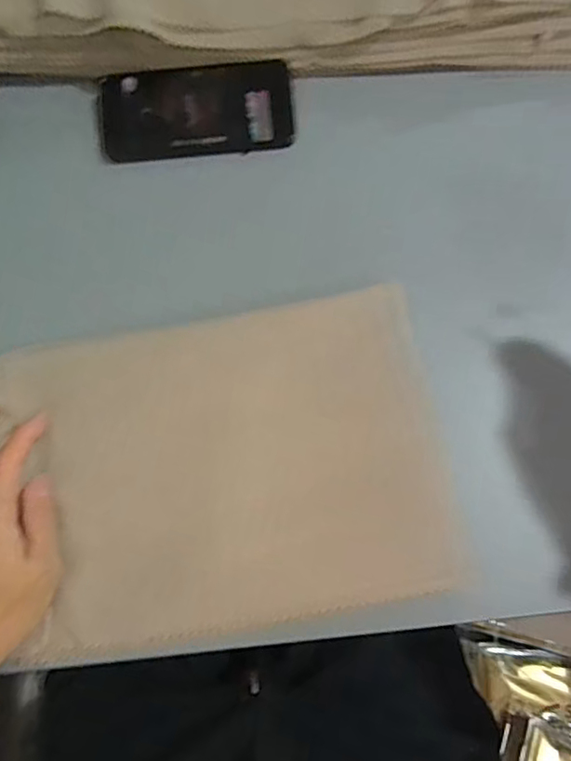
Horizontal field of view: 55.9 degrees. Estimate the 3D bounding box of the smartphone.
[{"bbox_3d":[-0.076,-0.230,0.462,0.163,0.009,0.076,-5,89,1],"label":"smartphone"}]

